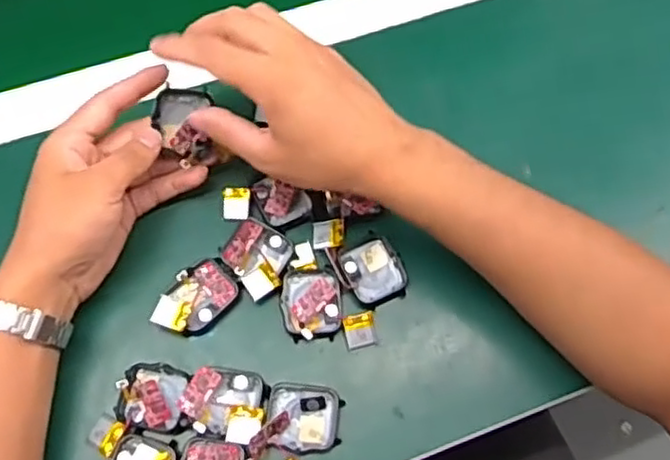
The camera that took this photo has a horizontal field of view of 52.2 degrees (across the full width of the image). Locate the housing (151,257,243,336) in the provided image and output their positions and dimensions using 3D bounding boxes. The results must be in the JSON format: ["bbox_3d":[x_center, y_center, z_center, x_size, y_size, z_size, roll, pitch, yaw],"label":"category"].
[{"bbox_3d":[-0.090,0.045,0.444,0.036,0.018,0.054,43,73,13],"label":"housing"}]

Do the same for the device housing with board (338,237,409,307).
[{"bbox_3d":[0.026,0.027,0.457,0.038,0.008,0.043,-19,71,-9],"label":"device housing with board"}]

